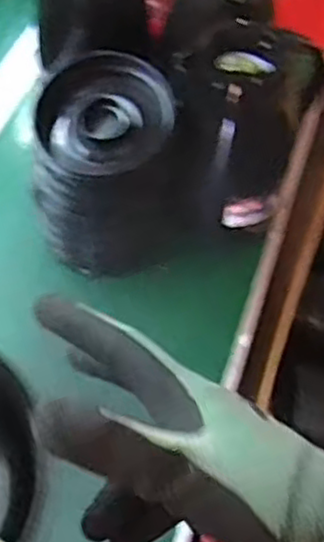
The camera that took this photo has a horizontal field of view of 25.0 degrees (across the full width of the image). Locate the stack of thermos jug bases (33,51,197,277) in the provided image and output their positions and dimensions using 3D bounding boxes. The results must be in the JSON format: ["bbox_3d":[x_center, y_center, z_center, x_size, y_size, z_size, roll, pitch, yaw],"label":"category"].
[{"bbox_3d":[-0.050,-0.087,0.672,0.131,0.178,0.111,-27,60,-21],"label":"stack of thermos jug bases"}]

